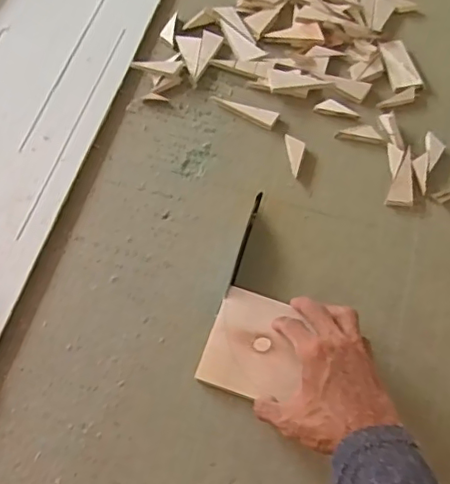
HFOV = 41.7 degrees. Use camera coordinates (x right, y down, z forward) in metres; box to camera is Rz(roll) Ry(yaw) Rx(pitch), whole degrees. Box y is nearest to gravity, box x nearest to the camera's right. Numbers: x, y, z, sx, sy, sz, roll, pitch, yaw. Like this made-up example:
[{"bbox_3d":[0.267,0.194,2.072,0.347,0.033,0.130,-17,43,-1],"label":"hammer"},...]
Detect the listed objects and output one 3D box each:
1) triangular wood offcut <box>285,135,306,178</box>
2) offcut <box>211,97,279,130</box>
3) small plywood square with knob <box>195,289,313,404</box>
[{"bbox_3d":[0.084,-0.101,0.687,0.021,0.004,0.056,-5,67,-5],"label":"triangular wood offcut"},{"bbox_3d":[0.022,-0.156,0.705,0.080,0.004,0.024,21,67,7],"label":"offcut"},{"bbox_3d":[0.030,0.100,0.574,0.090,0.015,0.098,19,67,6],"label":"small plywood square with knob"}]

